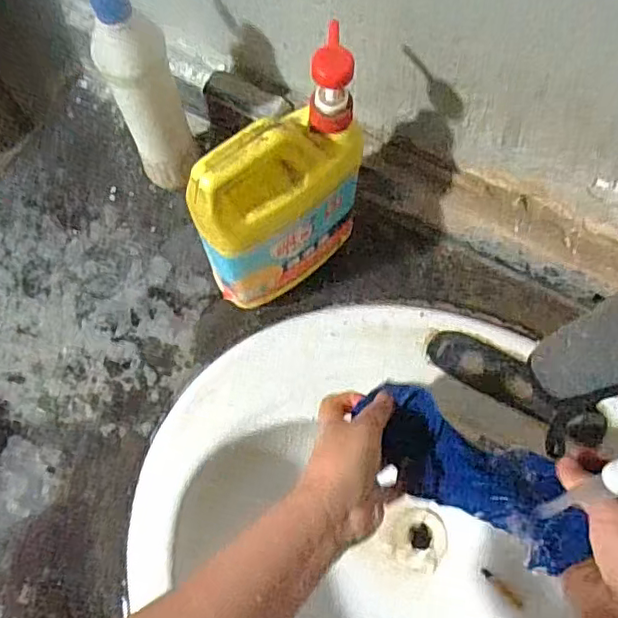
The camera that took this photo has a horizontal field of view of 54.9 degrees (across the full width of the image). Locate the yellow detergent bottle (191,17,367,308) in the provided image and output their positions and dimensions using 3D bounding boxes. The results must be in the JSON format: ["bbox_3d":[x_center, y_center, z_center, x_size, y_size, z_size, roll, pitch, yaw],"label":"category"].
[{"bbox_3d":[-0.022,-0.082,0.488,0.058,0.236,0.150,43,75,15],"label":"yellow detergent bottle"}]

